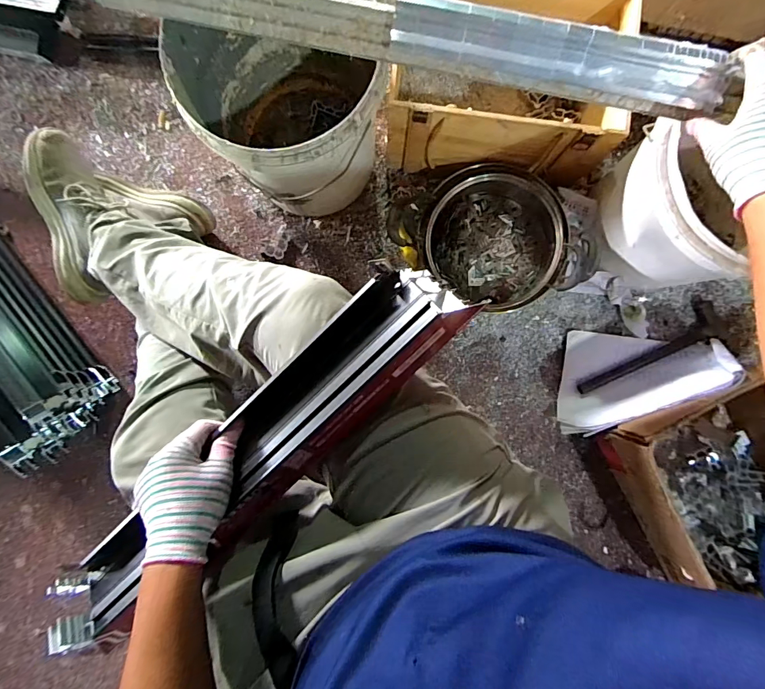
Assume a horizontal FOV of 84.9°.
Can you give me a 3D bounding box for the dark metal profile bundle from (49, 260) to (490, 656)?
[{"bbox_3d":[-0.142,0.120,0.450,0.552,0.054,0.099,-42,88,6],"label":"dark metal profile bundle"}]

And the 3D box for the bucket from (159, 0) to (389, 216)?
[{"bbox_3d":[-0.149,-0.385,0.704,0.274,0.319,0.297,0,88,2],"label":"bucket"}]

